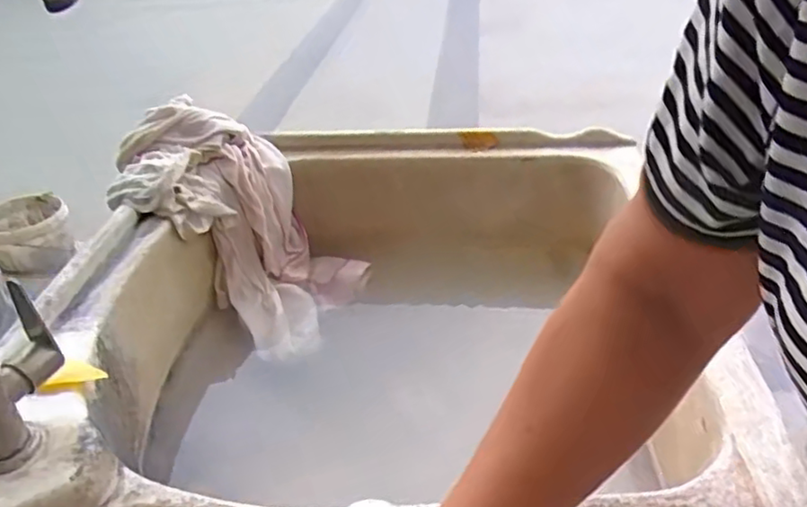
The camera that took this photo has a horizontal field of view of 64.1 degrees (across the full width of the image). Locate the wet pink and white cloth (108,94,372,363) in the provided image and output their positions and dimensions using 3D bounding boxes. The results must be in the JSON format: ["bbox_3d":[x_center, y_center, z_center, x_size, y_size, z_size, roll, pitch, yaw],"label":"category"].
[{"bbox_3d":[-0.203,-0.043,0.765,0.307,0.178,0.187,18,40,29],"label":"wet pink and white cloth"}]

